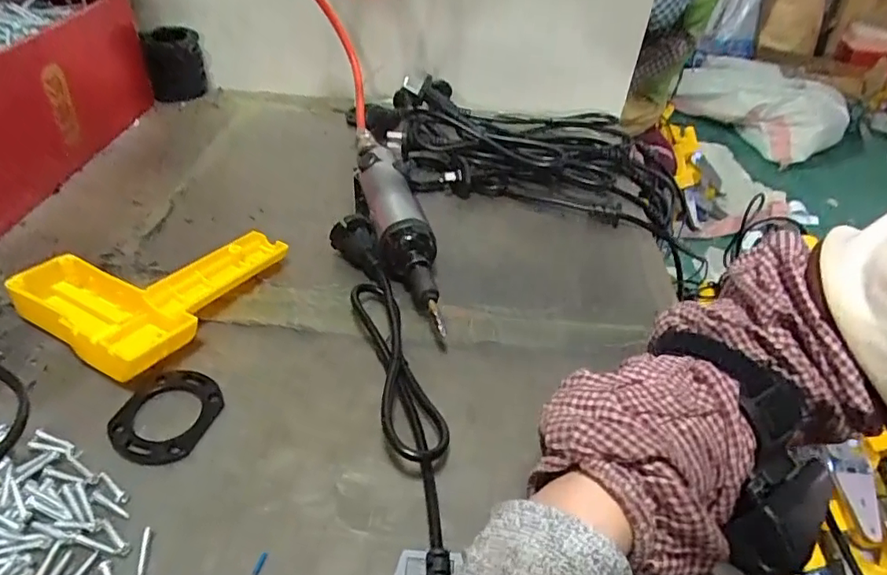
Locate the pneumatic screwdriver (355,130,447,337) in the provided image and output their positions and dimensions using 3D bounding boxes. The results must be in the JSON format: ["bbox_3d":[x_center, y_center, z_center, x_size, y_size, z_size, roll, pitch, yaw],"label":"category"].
[{"bbox_3d":[-0.040,-0.057,0.457,0.036,0.042,0.263,-8,42,-16],"label":"pneumatic screwdriver"}]

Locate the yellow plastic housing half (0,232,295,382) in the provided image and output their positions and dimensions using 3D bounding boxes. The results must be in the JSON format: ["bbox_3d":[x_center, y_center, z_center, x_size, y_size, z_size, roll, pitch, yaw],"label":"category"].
[{"bbox_3d":[-0.186,-0.005,0.391,0.113,0.029,0.149,27,44,24],"label":"yellow plastic housing half"}]

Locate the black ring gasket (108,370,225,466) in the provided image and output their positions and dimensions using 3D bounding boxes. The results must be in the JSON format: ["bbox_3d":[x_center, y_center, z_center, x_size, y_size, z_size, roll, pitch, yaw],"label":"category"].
[{"bbox_3d":[-0.154,0.070,0.317,0.049,0.006,0.058,13,40,8],"label":"black ring gasket"}]

